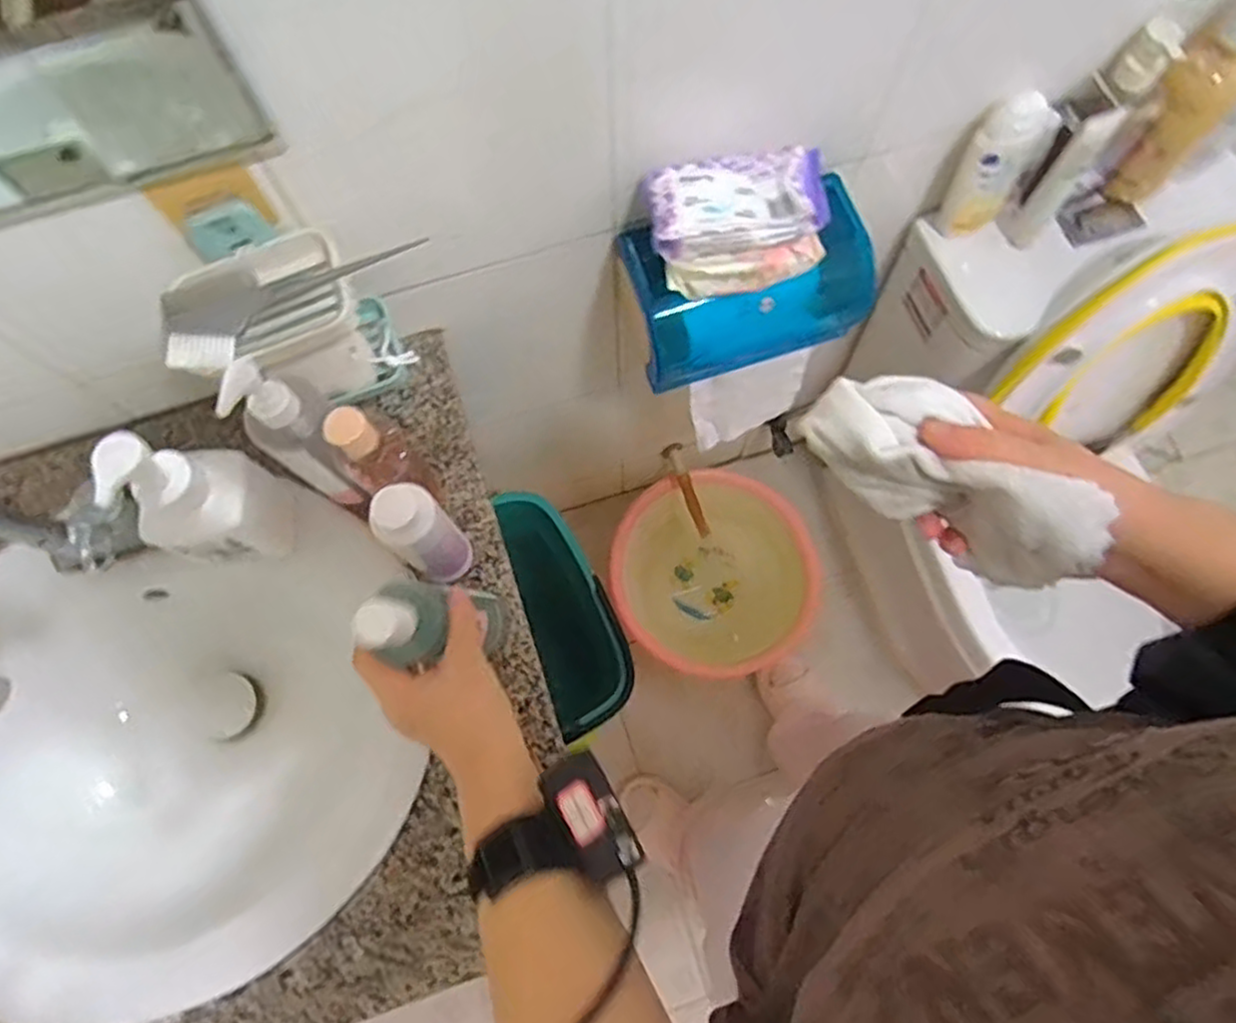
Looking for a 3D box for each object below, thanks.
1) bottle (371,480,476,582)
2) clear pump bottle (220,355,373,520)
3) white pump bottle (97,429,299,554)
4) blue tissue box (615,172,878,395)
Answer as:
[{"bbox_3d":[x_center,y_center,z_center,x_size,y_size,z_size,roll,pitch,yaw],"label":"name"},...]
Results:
[{"bbox_3d":[-0.158,0.022,0.600,0.045,0.147,0.050,33,77,9],"label":"bottle"},{"bbox_3d":[-0.249,-0.050,0.601,0.062,0.220,0.062,-39,77,-10],"label":"clear pump bottle"},{"bbox_3d":[-0.338,-0.011,0.577,0.084,0.166,0.077,-1,74,0],"label":"white pump bottle"},{"bbox_3d":[0.128,-0.229,0.722,0.249,0.145,0.119,-14,74,-3],"label":"blue tissue box"}]

